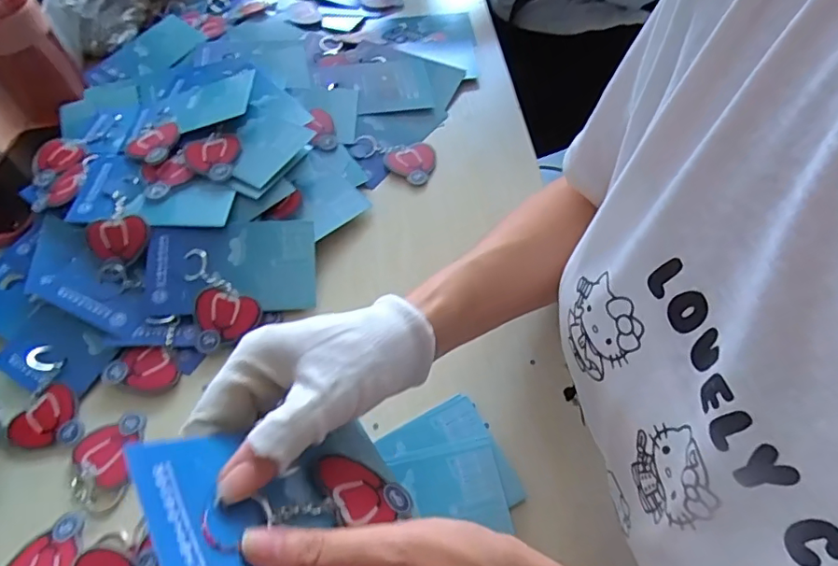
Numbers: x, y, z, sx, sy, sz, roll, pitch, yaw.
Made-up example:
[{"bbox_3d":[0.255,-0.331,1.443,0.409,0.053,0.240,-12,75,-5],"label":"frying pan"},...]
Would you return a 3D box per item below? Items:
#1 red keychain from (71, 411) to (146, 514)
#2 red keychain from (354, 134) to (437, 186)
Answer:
[{"bbox_3d":[-0.226,0.127,0.375,0.046,0.007,0.066,-3,56,0],"label":"red keychain"},{"bbox_3d":[-0.021,-0.135,0.540,0.088,0.009,0.058,28,61,20],"label":"red keychain"}]

